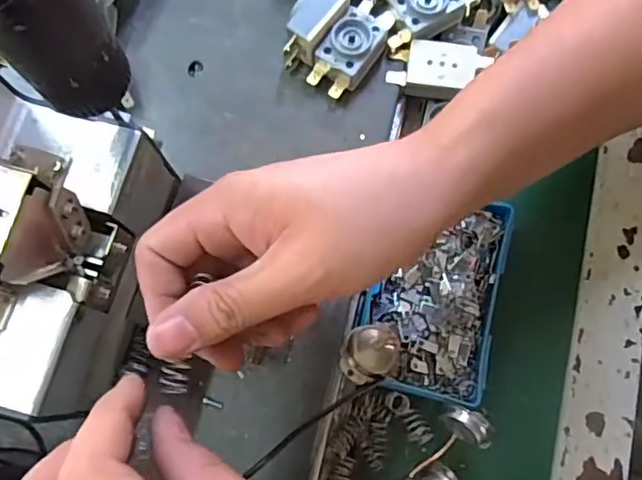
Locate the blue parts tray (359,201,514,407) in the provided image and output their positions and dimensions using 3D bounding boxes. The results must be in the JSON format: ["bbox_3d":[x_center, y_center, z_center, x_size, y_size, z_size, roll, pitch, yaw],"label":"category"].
[{"bbox_3d":[0.063,0.031,0.339,0.068,0.020,0.109,12,76,2],"label":"blue parts tray"}]

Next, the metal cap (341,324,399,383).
[{"bbox_3d":[0.023,0.057,0.304,0.030,0.020,0.026,-29,78,-8],"label":"metal cap"}]

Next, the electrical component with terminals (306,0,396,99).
[{"bbox_3d":[0.018,-0.108,0.345,0.030,0.022,0.056,27,77,6],"label":"electrical component with terminals"}]

